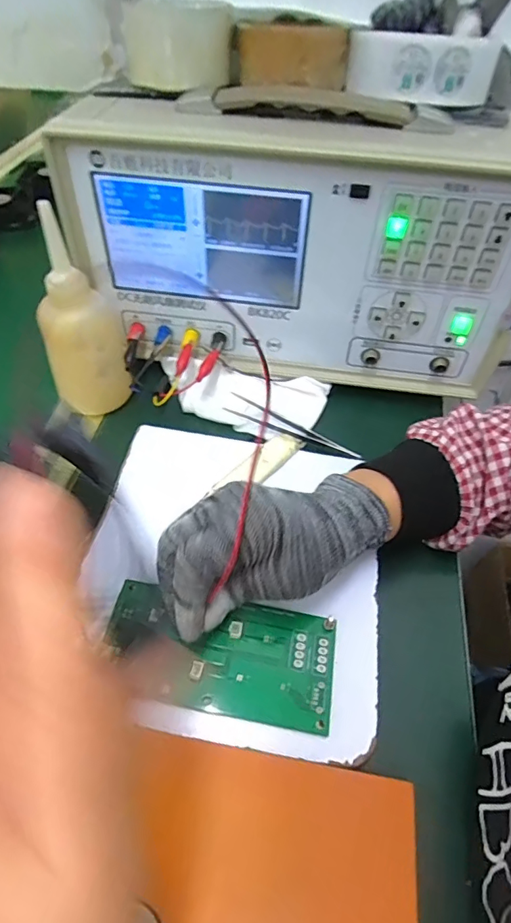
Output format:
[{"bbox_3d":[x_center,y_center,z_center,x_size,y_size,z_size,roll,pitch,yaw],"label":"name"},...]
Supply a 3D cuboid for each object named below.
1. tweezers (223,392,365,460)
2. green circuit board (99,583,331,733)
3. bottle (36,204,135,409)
[{"bbox_3d":[0.032,-0.029,0.408,0.122,0.009,0.017,22,55,16],"label":"tweezers"},{"bbox_3d":[-0.020,0.109,0.283,0.132,0.004,0.065,14,53,4],"label":"green circuit board"},{"bbox_3d":[-0.142,-0.111,0.384,0.062,0.144,0.066,-18,54,-15],"label":"bottle"}]

